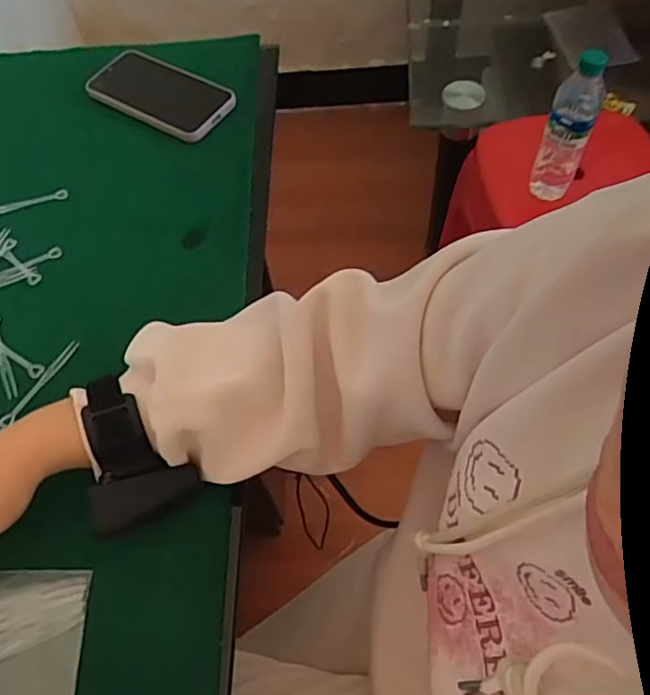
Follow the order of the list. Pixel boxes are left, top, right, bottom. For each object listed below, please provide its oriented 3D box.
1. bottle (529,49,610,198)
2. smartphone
[{"bbox_3d":[0.342,-0.307,0.873,0.060,0.235,0.064,24,64,16],"label":"bottle"},{"bbox_3d":[-0.176,-0.276,0.666,0.161,0.008,0.081,28,65,20],"label":"smartphone"}]

